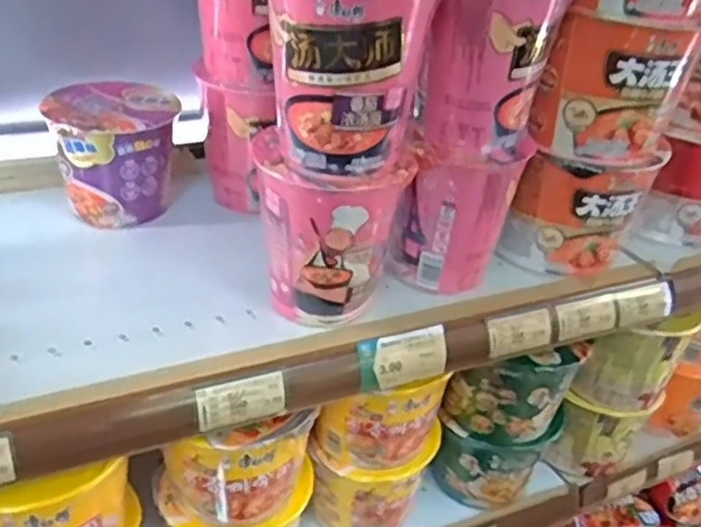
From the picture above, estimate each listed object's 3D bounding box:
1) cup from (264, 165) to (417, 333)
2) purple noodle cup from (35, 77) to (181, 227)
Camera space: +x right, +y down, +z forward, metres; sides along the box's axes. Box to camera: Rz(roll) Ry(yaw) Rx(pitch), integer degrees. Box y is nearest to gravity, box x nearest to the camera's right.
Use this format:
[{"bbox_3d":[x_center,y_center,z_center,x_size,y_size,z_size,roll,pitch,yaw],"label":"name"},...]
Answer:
[{"bbox_3d":[-0.010,-0.024,0.534,0.089,0.112,0.089,12,34,6],"label":"cup"},{"bbox_3d":[-0.199,-0.094,0.626,0.099,0.091,0.097,3,34,-7],"label":"purple noodle cup"}]

